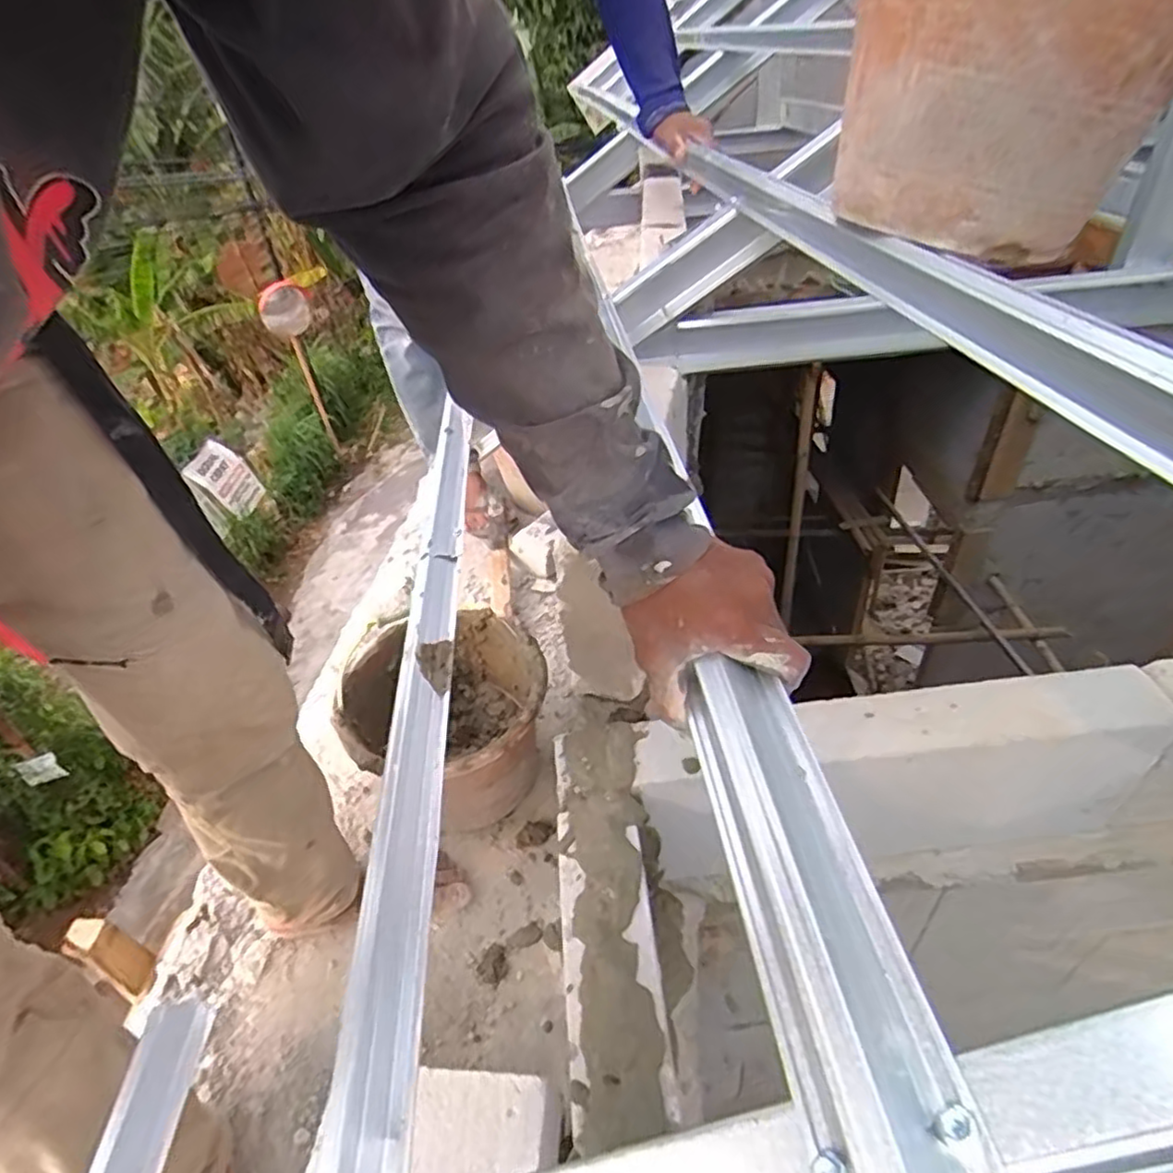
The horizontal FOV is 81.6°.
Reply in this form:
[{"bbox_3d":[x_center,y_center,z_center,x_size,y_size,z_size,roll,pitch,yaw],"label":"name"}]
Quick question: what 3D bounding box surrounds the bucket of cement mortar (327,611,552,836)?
[{"bbox_3d":[-0.172,0.186,0.898,0.254,0.194,0.251,-4,39,3],"label":"bucket of cement mortar"}]

